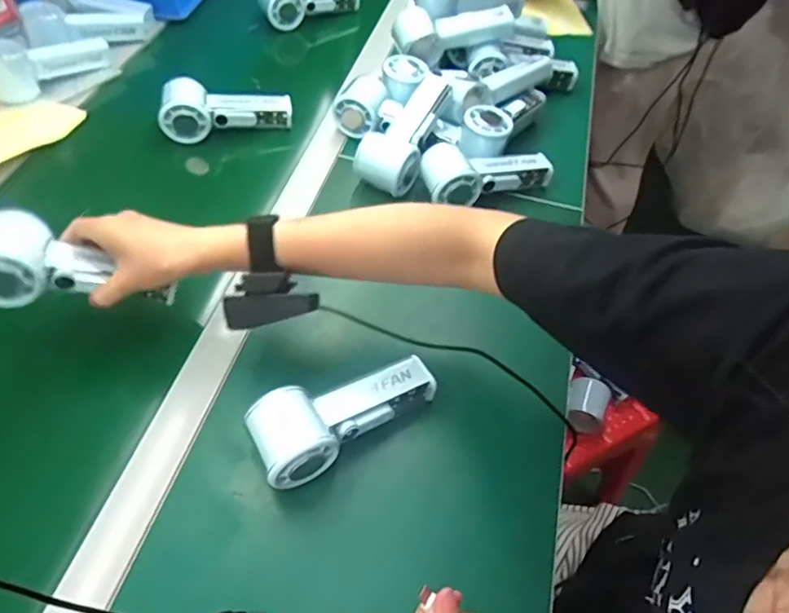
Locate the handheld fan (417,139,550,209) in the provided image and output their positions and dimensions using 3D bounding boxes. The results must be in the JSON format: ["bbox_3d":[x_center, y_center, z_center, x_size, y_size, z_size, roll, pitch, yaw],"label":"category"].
[{"bbox_3d":[0.109,-0.151,0.634,0.151,0.048,0.063,-9,54,-9],"label":"handheld fan"}]

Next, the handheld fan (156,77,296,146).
[{"bbox_3d":[-0.206,-0.245,0.696,0.151,0.049,0.054,-9,54,-10],"label":"handheld fan"}]

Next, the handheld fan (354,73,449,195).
[{"bbox_3d":[0.011,-0.206,0.665,0.068,0.054,0.163,17,54,10],"label":"handheld fan"}]

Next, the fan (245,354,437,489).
[{"bbox_3d":[-0.040,0.088,0.465,0.149,0.061,0.064,-29,60,-22],"label":"fan"}]

